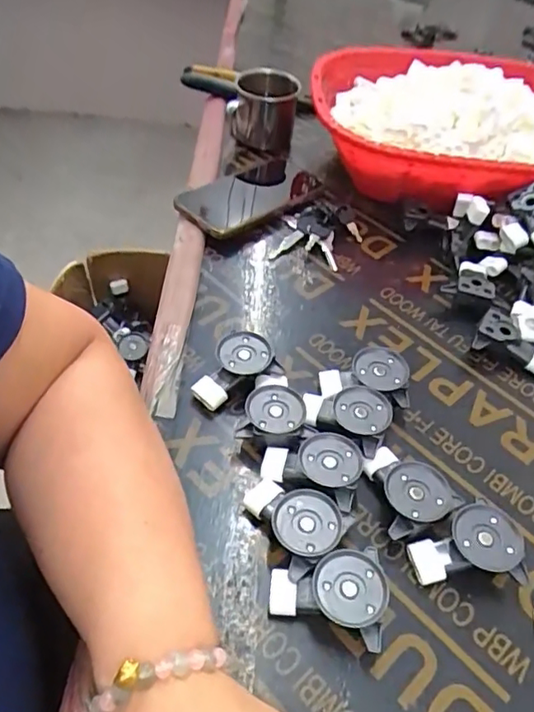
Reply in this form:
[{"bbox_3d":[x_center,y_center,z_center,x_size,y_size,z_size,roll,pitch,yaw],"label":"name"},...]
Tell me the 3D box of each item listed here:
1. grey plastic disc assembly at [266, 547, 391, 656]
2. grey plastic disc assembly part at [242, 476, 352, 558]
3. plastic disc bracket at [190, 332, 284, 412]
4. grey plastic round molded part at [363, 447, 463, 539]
[{"bbox_3d":[0.036,0.140,0.340,0.066,0.030,0.046,14,47,7],"label":"grey plastic disc assembly"},{"bbox_3d":[0.015,0.106,0.367,0.067,0.027,0.040,25,50,17],"label":"grey plastic disc assembly part"},{"bbox_3d":[-0.028,0.010,0.449,0.065,0.031,0.040,-22,53,-24],"label":"plastic disc bracket"},{"bbox_3d":[0.089,0.094,0.389,0.053,0.028,0.061,-32,57,-30],"label":"grey plastic round molded part"}]

